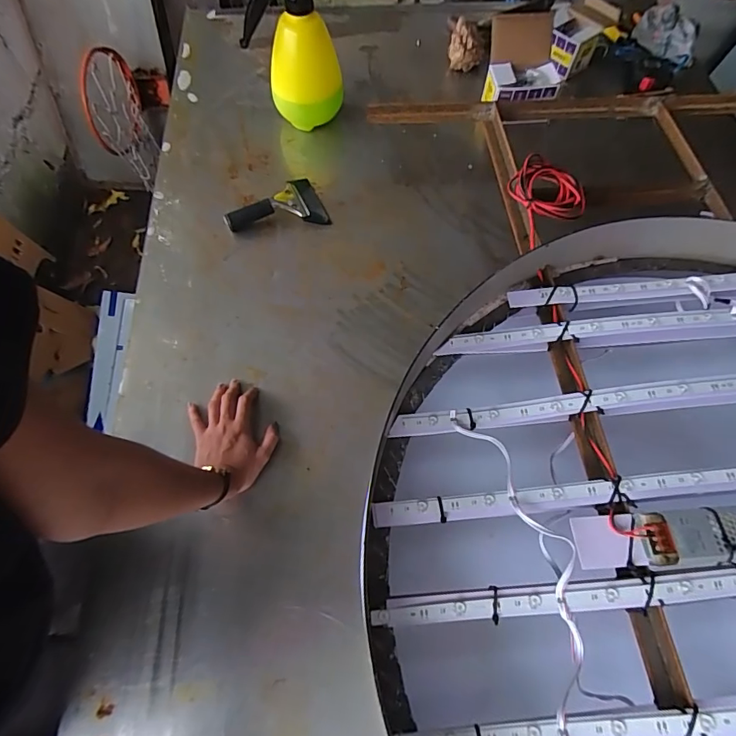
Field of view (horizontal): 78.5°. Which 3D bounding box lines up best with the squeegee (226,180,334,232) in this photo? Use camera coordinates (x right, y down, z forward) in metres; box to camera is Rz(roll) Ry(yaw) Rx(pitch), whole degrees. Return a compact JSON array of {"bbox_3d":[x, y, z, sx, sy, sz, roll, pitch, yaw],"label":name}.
[{"bbox_3d":[-0.171,-0.291,0.819,0.175,0.027,0.113,-21,65,-13],"label":"squeegee"}]

